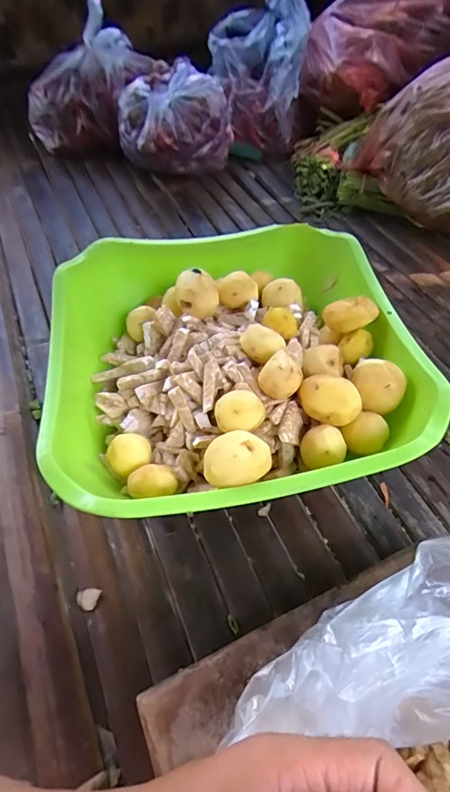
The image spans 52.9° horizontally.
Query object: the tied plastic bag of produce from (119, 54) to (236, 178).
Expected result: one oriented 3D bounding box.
[{"bbox_3d":[-0.073,-0.400,0.655,0.160,0.118,0.115,-3,52,-1],"label":"tied plastic bag of produce"}]

